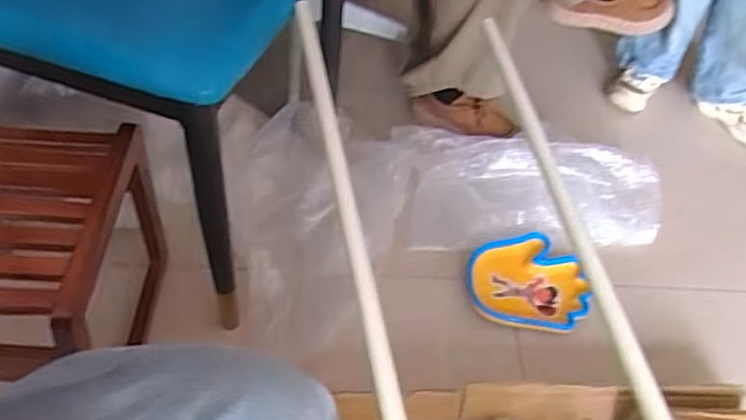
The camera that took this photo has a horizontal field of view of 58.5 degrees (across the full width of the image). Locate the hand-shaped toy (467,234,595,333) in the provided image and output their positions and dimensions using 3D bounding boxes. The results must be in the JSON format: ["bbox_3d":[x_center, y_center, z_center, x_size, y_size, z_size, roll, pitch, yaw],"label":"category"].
[{"bbox_3d":[0.230,0.109,0.994,0.177,0.033,0.156,11,50,-3],"label":"hand-shaped toy"}]

